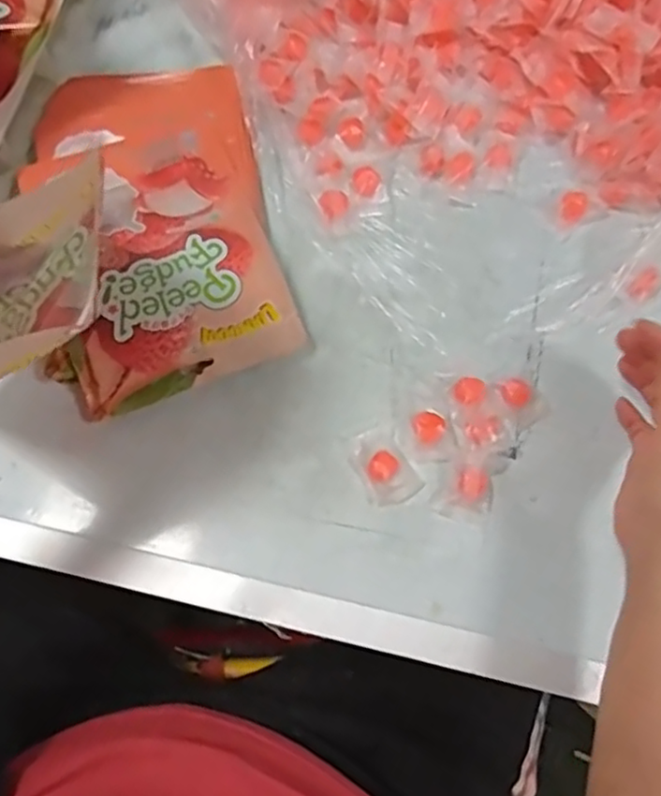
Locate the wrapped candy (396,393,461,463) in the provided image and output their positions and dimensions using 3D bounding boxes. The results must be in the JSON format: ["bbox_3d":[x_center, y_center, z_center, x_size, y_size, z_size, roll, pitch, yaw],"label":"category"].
[{"bbox_3d":[0.067,0.020,0.446,0.040,0.010,0.048,-9,71,-3],"label":"wrapped candy"}]

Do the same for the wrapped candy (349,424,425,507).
[{"bbox_3d":[0.036,0.045,0.435,0.036,0.014,0.052,-27,73,-9],"label":"wrapped candy"}]

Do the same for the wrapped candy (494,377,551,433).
[{"bbox_3d":[0.136,-0.001,0.453,0.029,0.014,0.040,-30,74,-10],"label":"wrapped candy"}]

